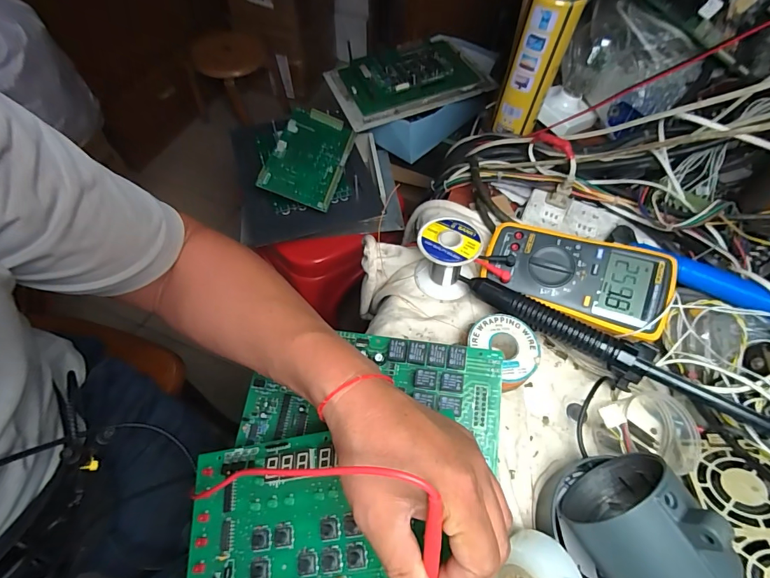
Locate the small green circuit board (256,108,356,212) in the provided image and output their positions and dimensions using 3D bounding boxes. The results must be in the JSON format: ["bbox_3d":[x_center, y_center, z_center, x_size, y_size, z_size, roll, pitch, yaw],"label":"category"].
[{"bbox_3d":[-0.129,-0.232,0.682,0.118,0.012,0.201,21,64,-10],"label":"small green circuit board"}]

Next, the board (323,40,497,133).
[{"bbox_3d":[0.056,-0.446,0.805,0.331,0.042,0.205,-21,71,-2],"label":"board"}]

